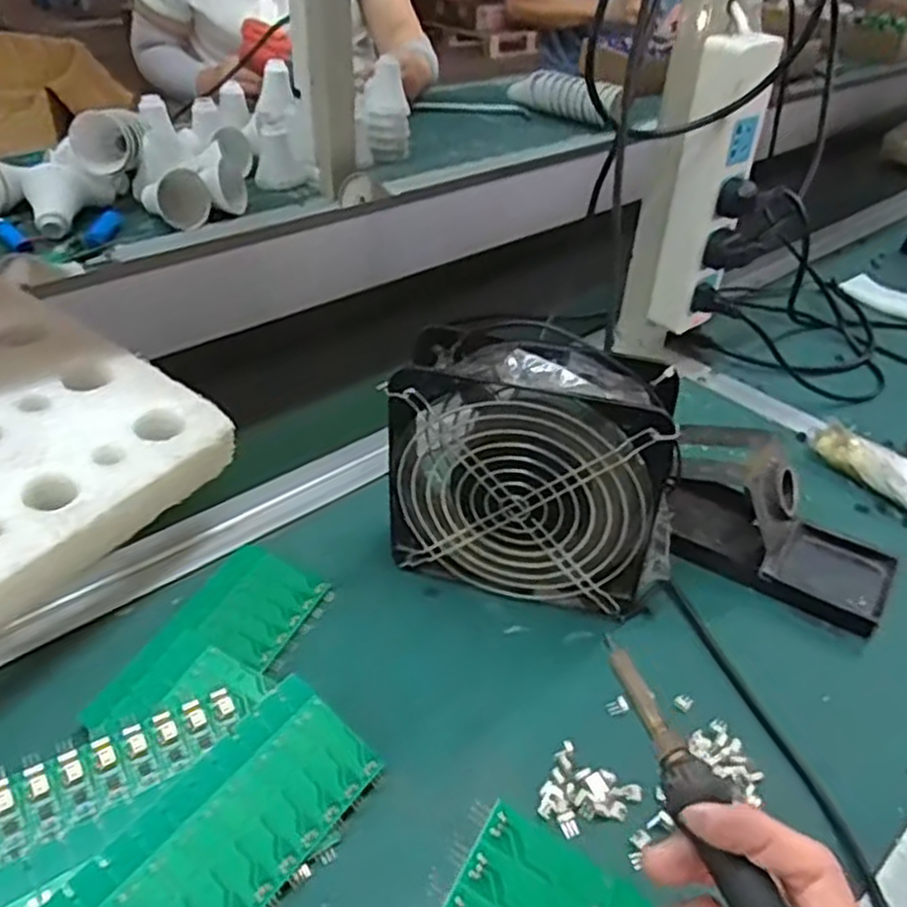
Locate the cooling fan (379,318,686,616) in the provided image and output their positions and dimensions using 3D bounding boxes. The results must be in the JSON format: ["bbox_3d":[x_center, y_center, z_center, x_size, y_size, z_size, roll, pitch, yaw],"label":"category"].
[{"bbox_3d":[0.045,0.010,0.444,0.153,0.154,0.057,12,39,11],"label":"cooling fan"}]

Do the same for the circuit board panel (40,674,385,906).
[{"bbox_3d":[-0.095,0.161,0.332,0.063,0.004,0.137,41,45,10],"label":"circuit board panel"}]

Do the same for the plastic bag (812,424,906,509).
[{"bbox_3d":[0.313,0.009,0.570,0.033,0.028,0.095,-23,45,-30],"label":"plastic bag"}]

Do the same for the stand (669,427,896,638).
[{"bbox_3d":[0.206,0.038,0.490,0.144,0.075,0.079,22,42,23],"label":"stand"}]

